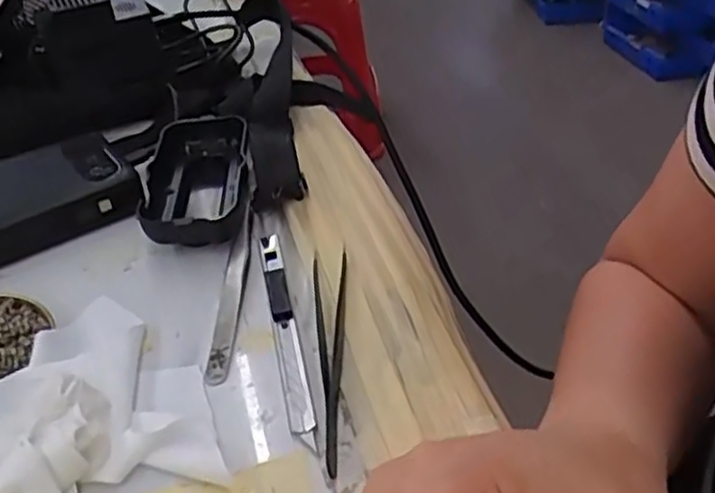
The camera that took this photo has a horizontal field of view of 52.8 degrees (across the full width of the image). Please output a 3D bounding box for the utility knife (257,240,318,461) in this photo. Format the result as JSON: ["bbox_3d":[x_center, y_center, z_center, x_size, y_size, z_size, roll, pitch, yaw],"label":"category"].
[{"bbox_3d":[-0.034,0.033,0.334,0.011,0.006,0.140,-10,39,-8],"label":"utility knife"}]

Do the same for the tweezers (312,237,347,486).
[{"bbox_3d":[-0.012,0.044,0.317,0.016,0.006,0.123,-3,38,0],"label":"tweezers"}]

